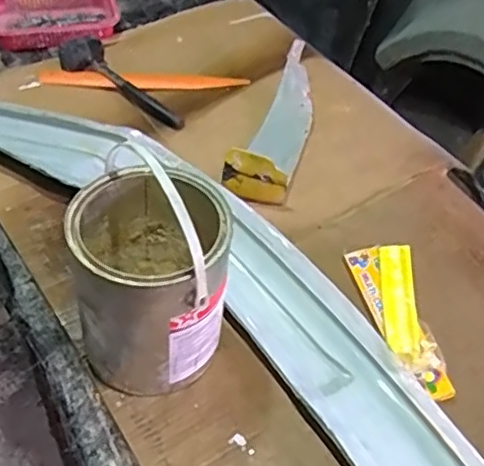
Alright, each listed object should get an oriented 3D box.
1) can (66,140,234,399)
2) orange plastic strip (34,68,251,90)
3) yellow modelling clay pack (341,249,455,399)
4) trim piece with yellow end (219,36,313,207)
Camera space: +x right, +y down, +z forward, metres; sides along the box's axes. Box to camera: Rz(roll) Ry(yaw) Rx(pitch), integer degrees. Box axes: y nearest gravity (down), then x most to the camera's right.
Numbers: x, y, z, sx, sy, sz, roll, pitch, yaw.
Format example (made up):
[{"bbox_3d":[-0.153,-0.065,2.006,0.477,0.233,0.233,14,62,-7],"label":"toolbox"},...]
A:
[{"bbox_3d":[-0.094,0.033,0.674,0.158,0.244,0.171,3,51,-3],"label":"can"},{"bbox_3d":[-0.168,-0.263,1.091,0.346,0.012,0.043,3,51,-3],"label":"orange plastic strip"},{"bbox_3d":[0.201,0.099,0.781,0.076,0.017,0.217,-8,52,-12],"label":"yellow modelling clay pack"},{"bbox_3d":[0.059,-0.180,0.999,0.094,0.064,0.309,16,51,7],"label":"trim piece with yellow end"}]

